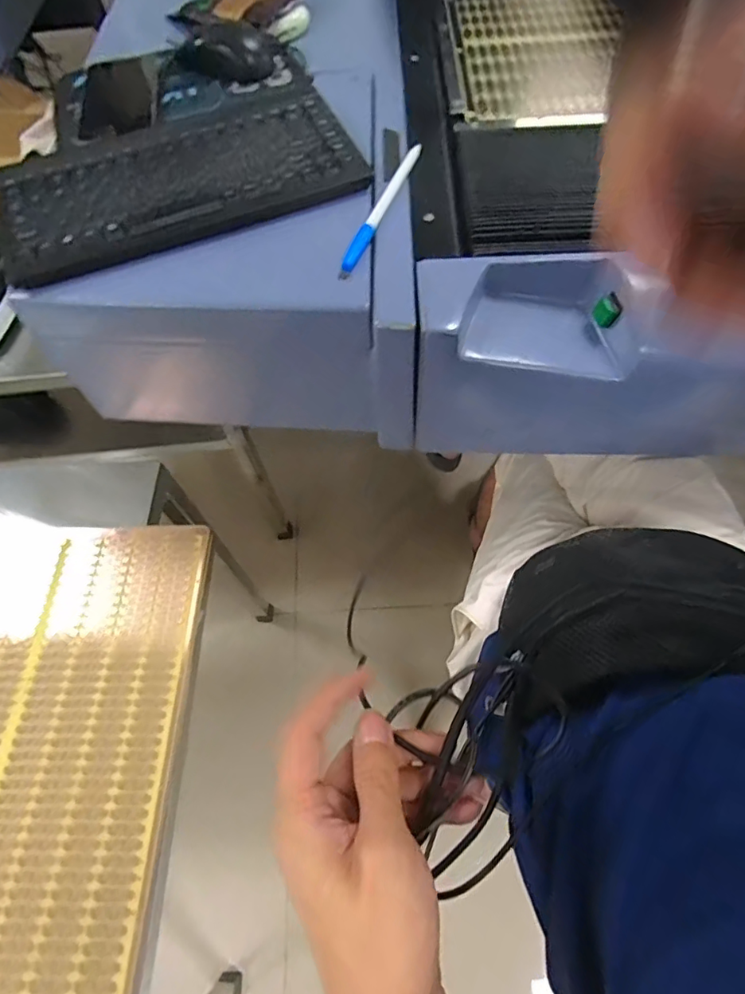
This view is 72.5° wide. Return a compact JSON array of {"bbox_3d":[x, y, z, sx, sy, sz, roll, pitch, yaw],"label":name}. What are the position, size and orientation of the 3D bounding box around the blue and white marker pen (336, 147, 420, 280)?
[{"bbox_3d":[0.008,-0.235,0.410,0.012,0.009,0.164,17,65,11],"label":"blue and white marker pen"}]

